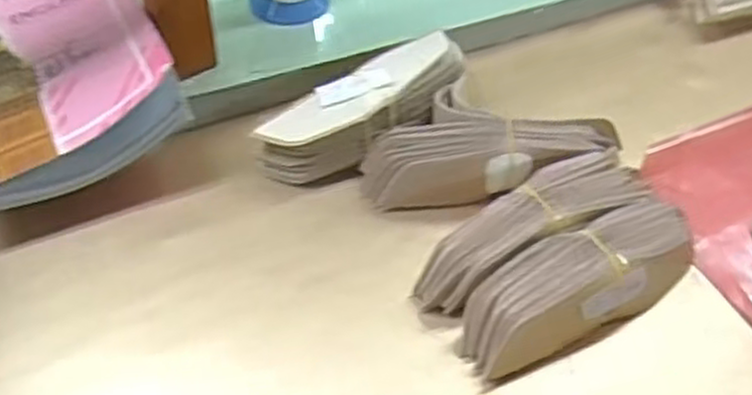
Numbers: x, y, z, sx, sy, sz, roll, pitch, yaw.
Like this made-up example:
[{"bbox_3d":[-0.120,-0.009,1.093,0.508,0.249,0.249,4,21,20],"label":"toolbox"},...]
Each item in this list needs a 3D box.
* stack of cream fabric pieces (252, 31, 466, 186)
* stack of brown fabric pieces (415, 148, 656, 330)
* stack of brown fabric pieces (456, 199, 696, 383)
[{"bbox_3d":[-0.008,-0.072,0.611,0.179,0.043,0.063,-32,59,-10],"label":"stack of cream fabric pieces"},{"bbox_3d":[0.107,0.021,0.547,0.180,0.052,0.051,-25,55,-22],"label":"stack of brown fabric pieces"},{"bbox_3d":[0.134,0.055,0.521,0.171,0.051,0.057,-21,54,-19],"label":"stack of brown fabric pieces"}]

